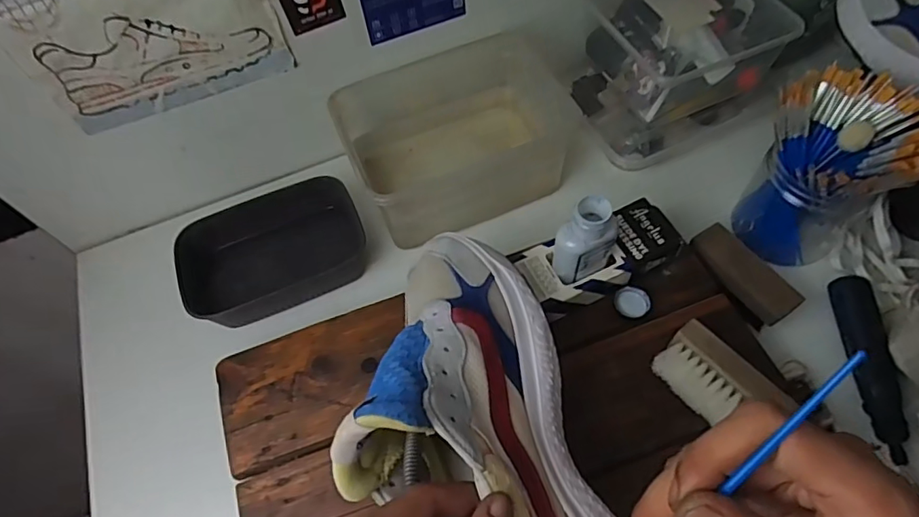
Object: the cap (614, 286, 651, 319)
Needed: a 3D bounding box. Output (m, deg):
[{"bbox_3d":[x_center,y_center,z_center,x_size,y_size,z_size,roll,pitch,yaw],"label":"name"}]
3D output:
[{"bbox_3d":[0.142,0.036,0.443,0.027,0.011,0.022,18,61,13],"label":"cap"}]

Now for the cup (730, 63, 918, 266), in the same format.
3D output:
[{"bbox_3d":[0.311,-0.071,0.461,0.097,0.144,0.112,-22,60,-10],"label":"cup"}]

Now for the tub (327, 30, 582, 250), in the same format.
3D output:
[{"bbox_3d":[0.001,-0.129,0.553,0.218,0.098,0.165,-22,60,-10],"label":"tub"}]

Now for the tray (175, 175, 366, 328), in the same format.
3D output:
[{"bbox_3d":[-0.181,0.000,0.529,0.172,0.075,0.097,-25,61,-12],"label":"tray"}]

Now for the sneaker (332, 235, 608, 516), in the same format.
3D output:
[{"bbox_3d":[0.004,0.085,0.287,0.128,0.085,0.278,-14,52,-5],"label":"sneaker"}]

